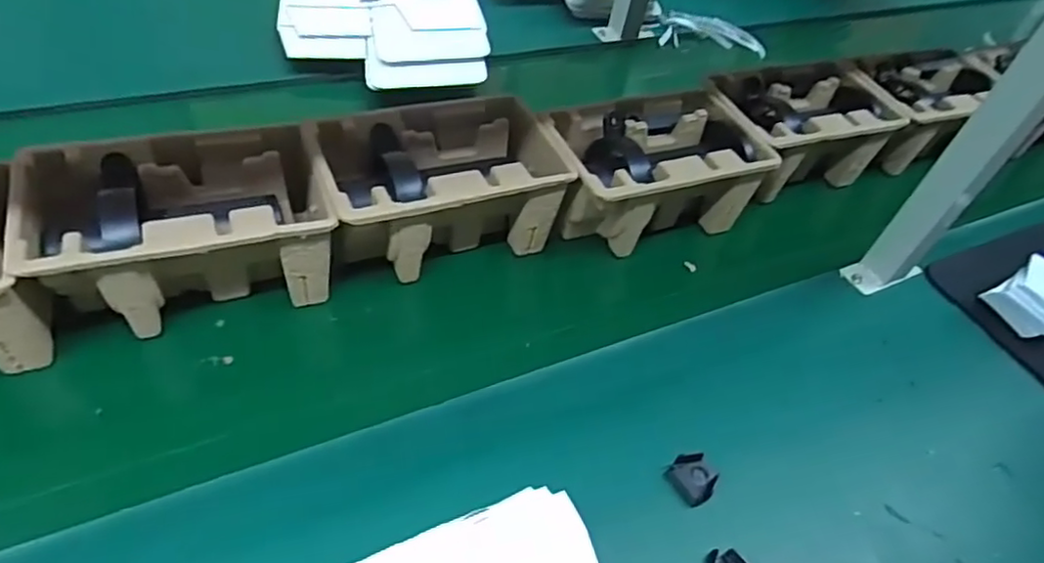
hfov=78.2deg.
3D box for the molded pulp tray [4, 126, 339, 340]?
[{"bbox_3d":[-0.283,-0.041,0.546,0.225,0.102,0.145,-15,52,-24],"label":"molded pulp tray"}]

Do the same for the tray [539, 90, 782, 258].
[{"bbox_3d":[0.136,-0.116,0.699,0.229,0.101,0.146,-11,50,-22],"label":"tray"}]

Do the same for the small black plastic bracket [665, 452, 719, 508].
[{"bbox_3d":[0.138,0.157,0.513,0.034,0.015,0.037,4,44,-4],"label":"small black plastic bracket"}]

